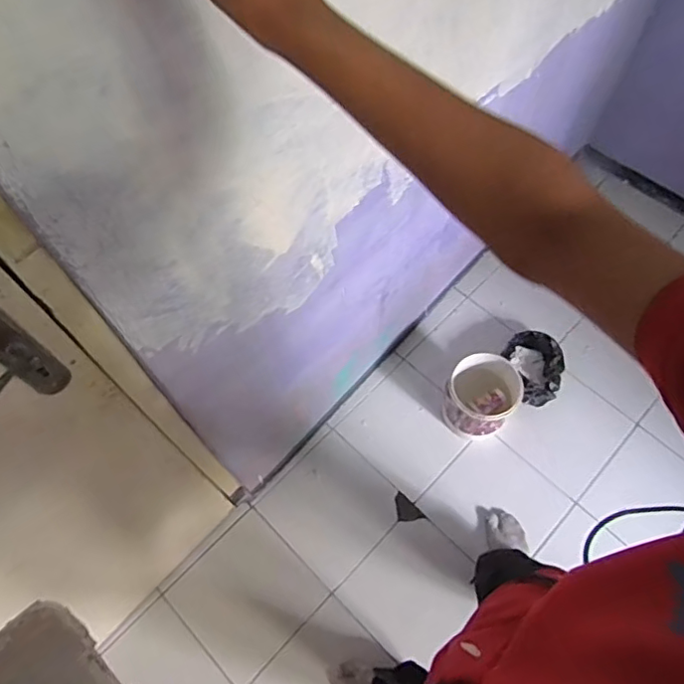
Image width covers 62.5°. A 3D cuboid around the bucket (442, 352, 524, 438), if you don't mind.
[{"bbox_3d":[0.373,0.157,1.520,0.173,0.233,0.187,-1,64,3],"label":"bucket"}]

